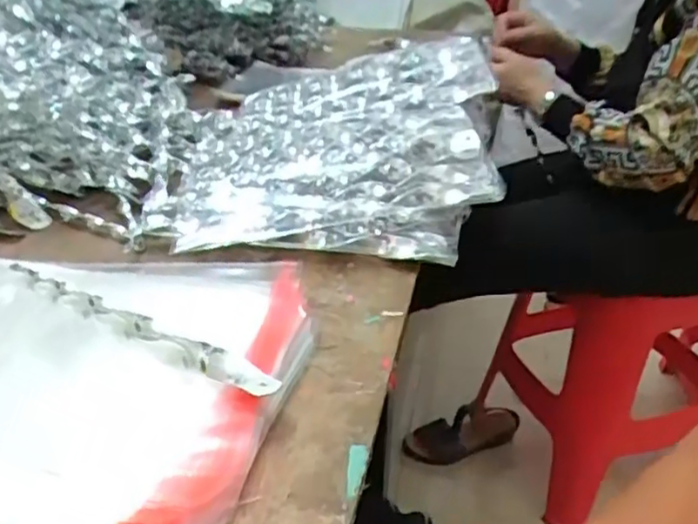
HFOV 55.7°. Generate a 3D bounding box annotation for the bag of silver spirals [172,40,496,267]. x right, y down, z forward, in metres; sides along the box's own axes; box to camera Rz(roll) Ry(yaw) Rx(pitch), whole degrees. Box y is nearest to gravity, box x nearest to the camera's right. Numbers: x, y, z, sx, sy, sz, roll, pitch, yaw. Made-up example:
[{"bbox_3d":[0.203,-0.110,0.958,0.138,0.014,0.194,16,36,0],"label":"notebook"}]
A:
[{"bbox_3d":[-0.020,-0.134,0.694,0.336,0.121,0.297,3,30,3],"label":"bag of silver spirals"}]

